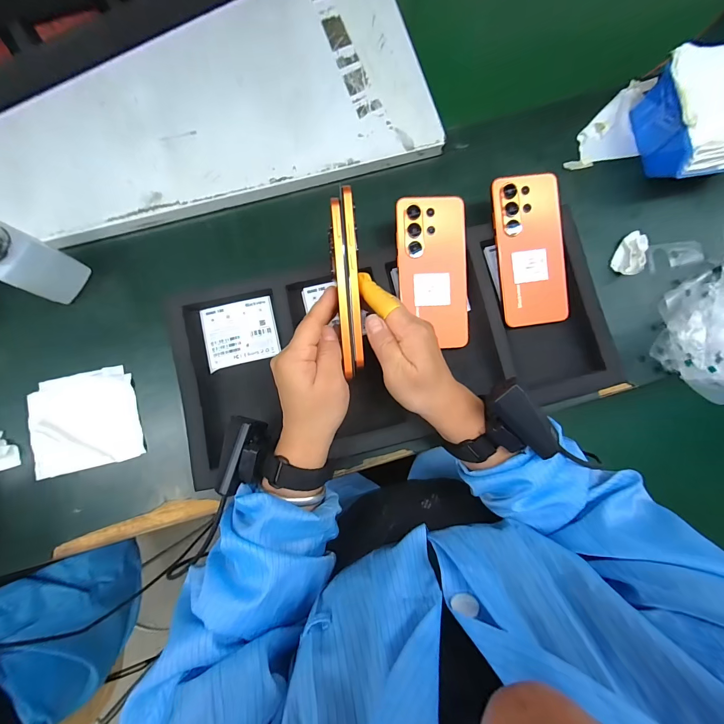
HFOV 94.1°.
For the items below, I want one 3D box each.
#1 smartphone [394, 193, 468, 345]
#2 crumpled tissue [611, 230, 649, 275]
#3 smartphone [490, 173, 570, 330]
[{"bbox_3d":[0.081,-0.099,0.378,0.076,0.005,0.164,-6,95,-4],"label":"smartphone"},{"bbox_3d":[0.342,-0.139,0.425,0.025,0.026,0.057,26,86,-1],"label":"crumpled tissue"},{"bbox_3d":[0.200,-0.129,0.396,0.079,0.007,0.168,-8,96,-3],"label":"smartphone"}]

